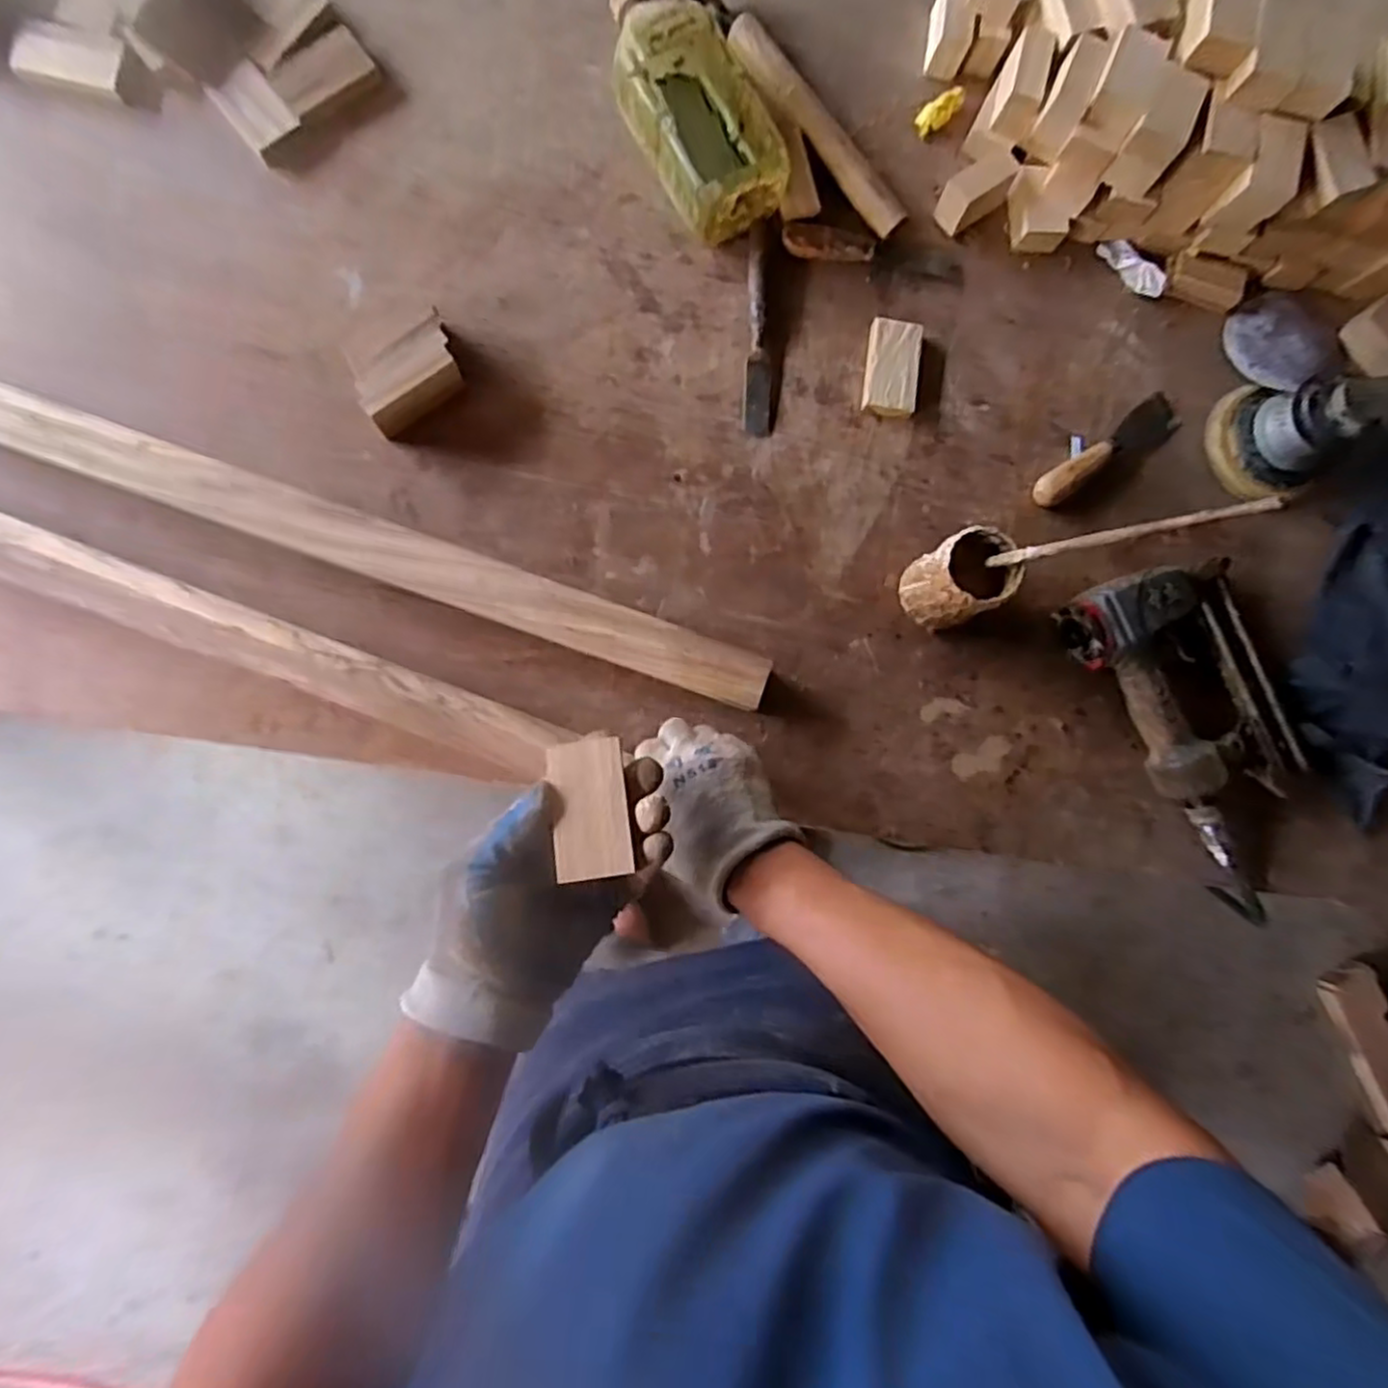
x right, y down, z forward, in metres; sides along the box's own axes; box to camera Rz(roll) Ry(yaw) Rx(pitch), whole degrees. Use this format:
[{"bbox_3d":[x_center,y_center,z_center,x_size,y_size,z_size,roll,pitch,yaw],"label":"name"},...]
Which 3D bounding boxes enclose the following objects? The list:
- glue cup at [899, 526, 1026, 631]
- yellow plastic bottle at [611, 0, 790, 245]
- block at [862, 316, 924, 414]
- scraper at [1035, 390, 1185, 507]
[{"bbox_3d":[0.221,-0.097,0.604,0.068,0.100,0.063,0,88,-5],"label":"glue cup"},{"bbox_3d":[-0.005,-0.504,0.611,0.098,0.074,0.207,-31,91,-6],"label":"yellow plastic bottle"},{"bbox_3d":[0.180,-0.295,0.649,0.044,0.019,0.085,8,87,-5],"label":"block"},{"bbox_3d":[0.386,-0.224,0.666,0.165,0.022,0.035,-36,92,-5],"label":"scraper"}]

